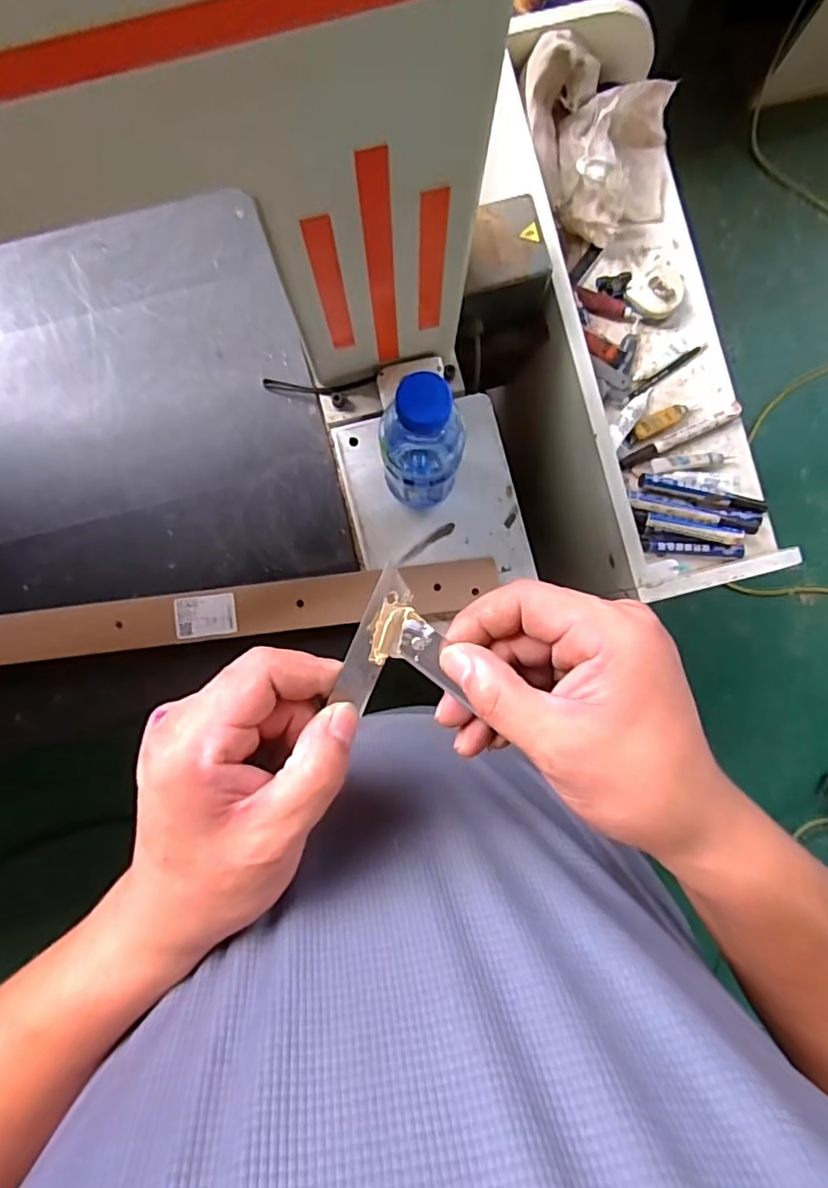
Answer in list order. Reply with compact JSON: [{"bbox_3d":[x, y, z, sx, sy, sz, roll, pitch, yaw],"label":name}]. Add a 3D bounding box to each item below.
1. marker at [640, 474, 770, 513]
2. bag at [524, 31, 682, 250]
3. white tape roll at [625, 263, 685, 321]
[{"bbox_3d":[0.356,-0.124,0.736,0.158,0.019,0.019,12,87,0],"label":"marker"},{"bbox_3d":[0.229,-0.542,0.714,0.201,0.136,0.191,-5,87,-1],"label":"bag"},{"bbox_3d":[0.306,-0.384,0.753,0.075,0.019,0.065,-45,88,-3],"label":"white tape roll"}]

